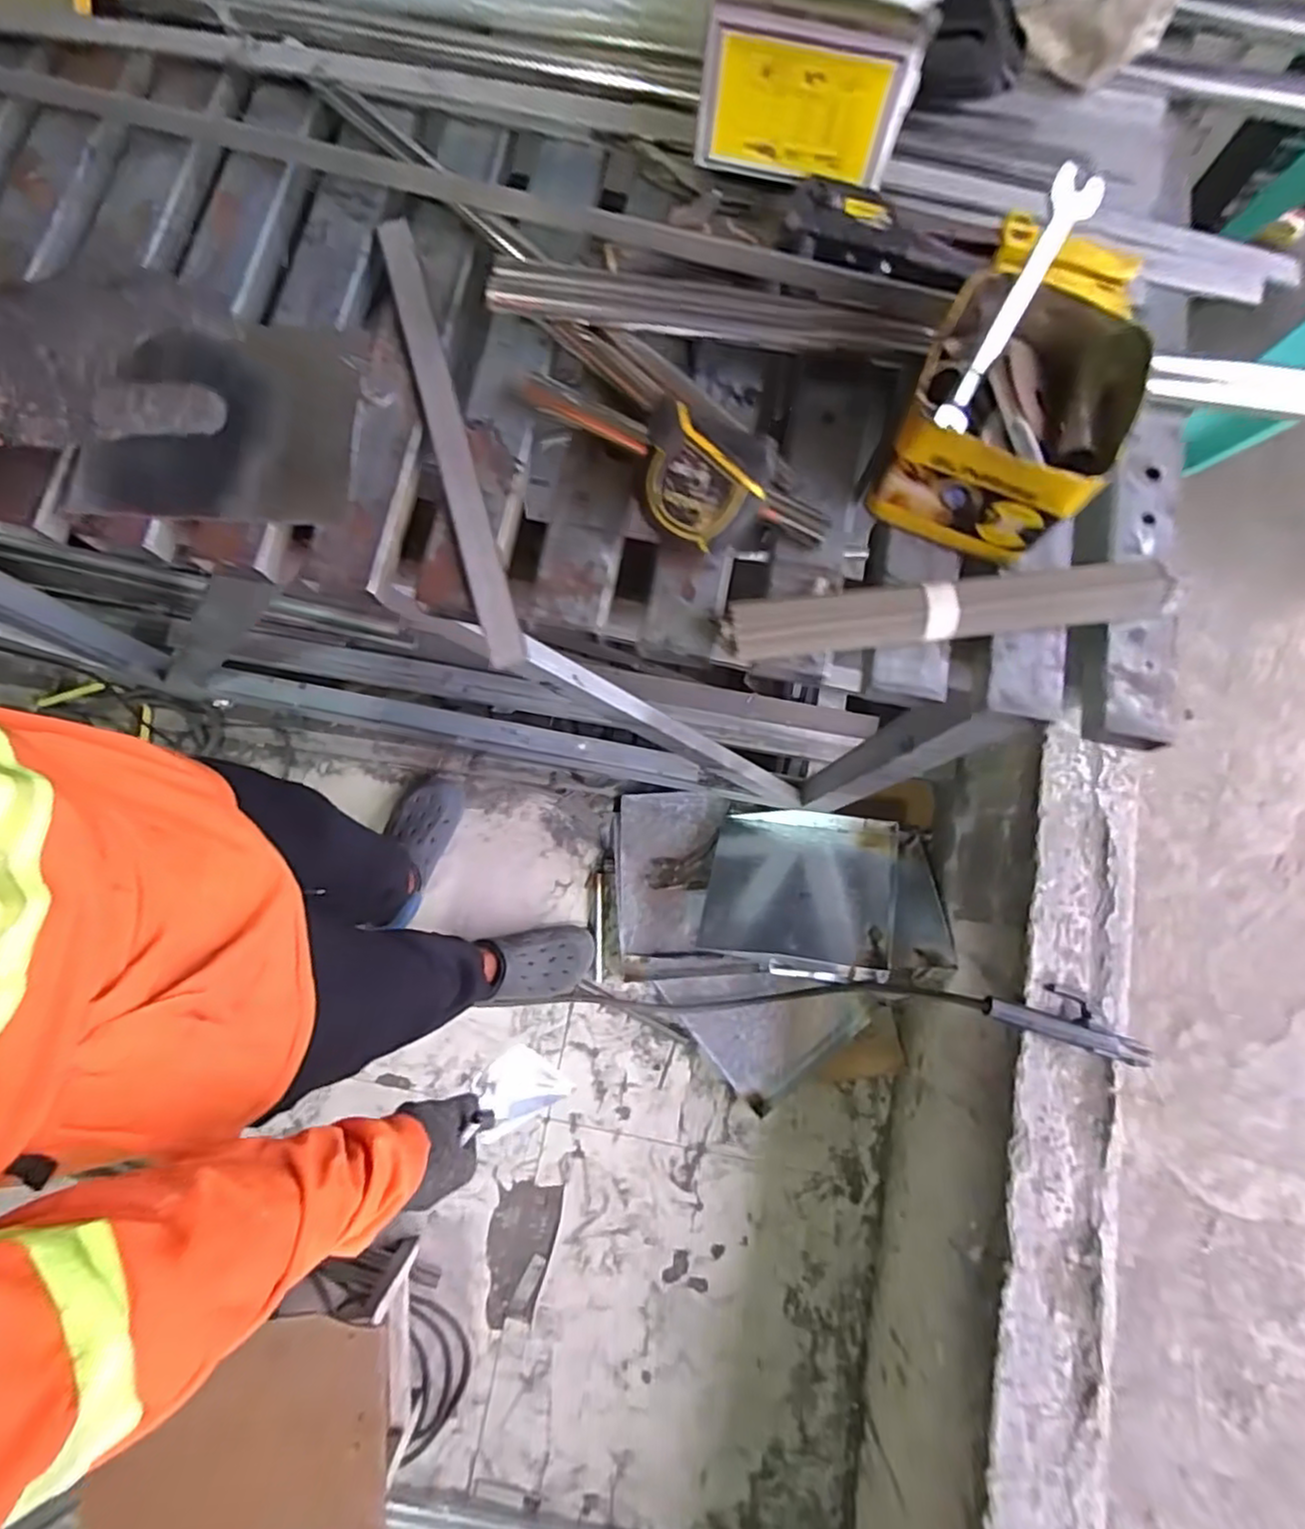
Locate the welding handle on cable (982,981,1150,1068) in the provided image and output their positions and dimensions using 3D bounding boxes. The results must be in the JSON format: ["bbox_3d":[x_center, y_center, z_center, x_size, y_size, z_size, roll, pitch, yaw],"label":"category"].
[{"bbox_3d":[0.532,0.324,0.846,0.207,0.058,0.069,19,79,3],"label":"welding handle on cable"}]

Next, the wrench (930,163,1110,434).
[{"bbox_3d":[0.209,-0.265,0.383,0.024,0.011,0.132,27,114,4],"label":"wrench"}]

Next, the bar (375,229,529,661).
[{"bbox_3d":[-0.140,-0.230,0.454,0.026,0.010,0.343,-15,80,-12],"label":"bar"}]

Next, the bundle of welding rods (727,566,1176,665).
[{"bbox_3d":[0.188,-0.097,0.418,0.284,0.024,0.032,-6,79,-2],"label":"bundle of welding rods"}]

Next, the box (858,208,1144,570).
[{"bbox_3d":[0.223,-0.209,0.408,0.133,0.088,0.120,27,79,4],"label":"box"}]

